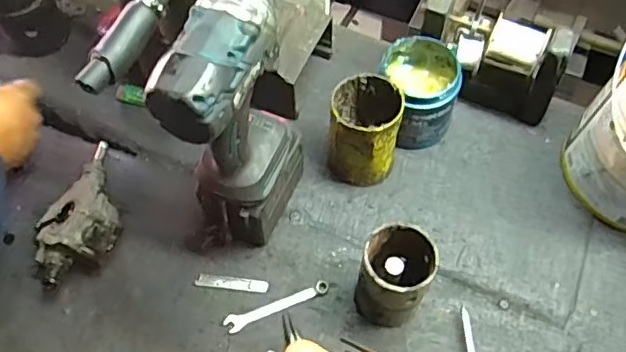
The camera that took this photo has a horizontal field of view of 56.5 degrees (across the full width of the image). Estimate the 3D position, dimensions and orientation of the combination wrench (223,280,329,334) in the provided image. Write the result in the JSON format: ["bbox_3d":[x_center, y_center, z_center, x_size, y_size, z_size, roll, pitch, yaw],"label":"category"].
[{"bbox_3d":[-0.037,0.134,0.606,0.111,0.007,0.017,-21,61,-12],"label":"combination wrench"}]

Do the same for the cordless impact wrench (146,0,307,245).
[{"bbox_3d":[-0.050,-0.071,0.565,0.071,0.296,0.238,16,60,10],"label":"cordless impact wrench"}]

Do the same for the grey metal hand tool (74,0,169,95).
[{"bbox_3d":[-0.123,-0.182,0.518,0.025,0.029,0.274,19,61,12],"label":"grey metal hand tool"}]

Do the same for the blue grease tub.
[{"bbox_3d":[0.126,-0.097,0.682,0.090,0.103,0.092,0,59,0],"label":"blue grease tub"}]

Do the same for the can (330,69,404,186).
[{"bbox_3d":[0.058,-0.050,0.647,0.070,0.113,0.084,7,59,5],"label":"can"}]

